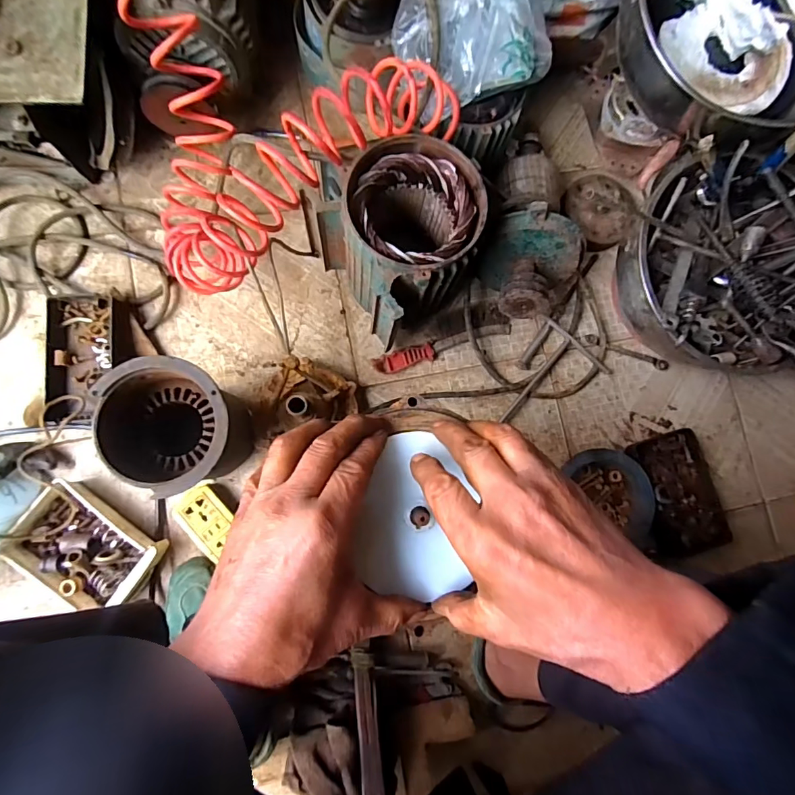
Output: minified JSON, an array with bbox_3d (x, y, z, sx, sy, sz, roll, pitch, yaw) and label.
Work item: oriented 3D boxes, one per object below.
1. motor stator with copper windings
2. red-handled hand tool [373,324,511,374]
[{"bbox_3d":[0.007,-0.204,0.623,0.179,0.203,0.174,-39,88,-9],"label":"motor stator with copper windings"},{"bbox_3d":[0.074,-0.080,0.705,0.224,0.025,0.027,-19,85,-8],"label":"red-handled hand tool"}]

